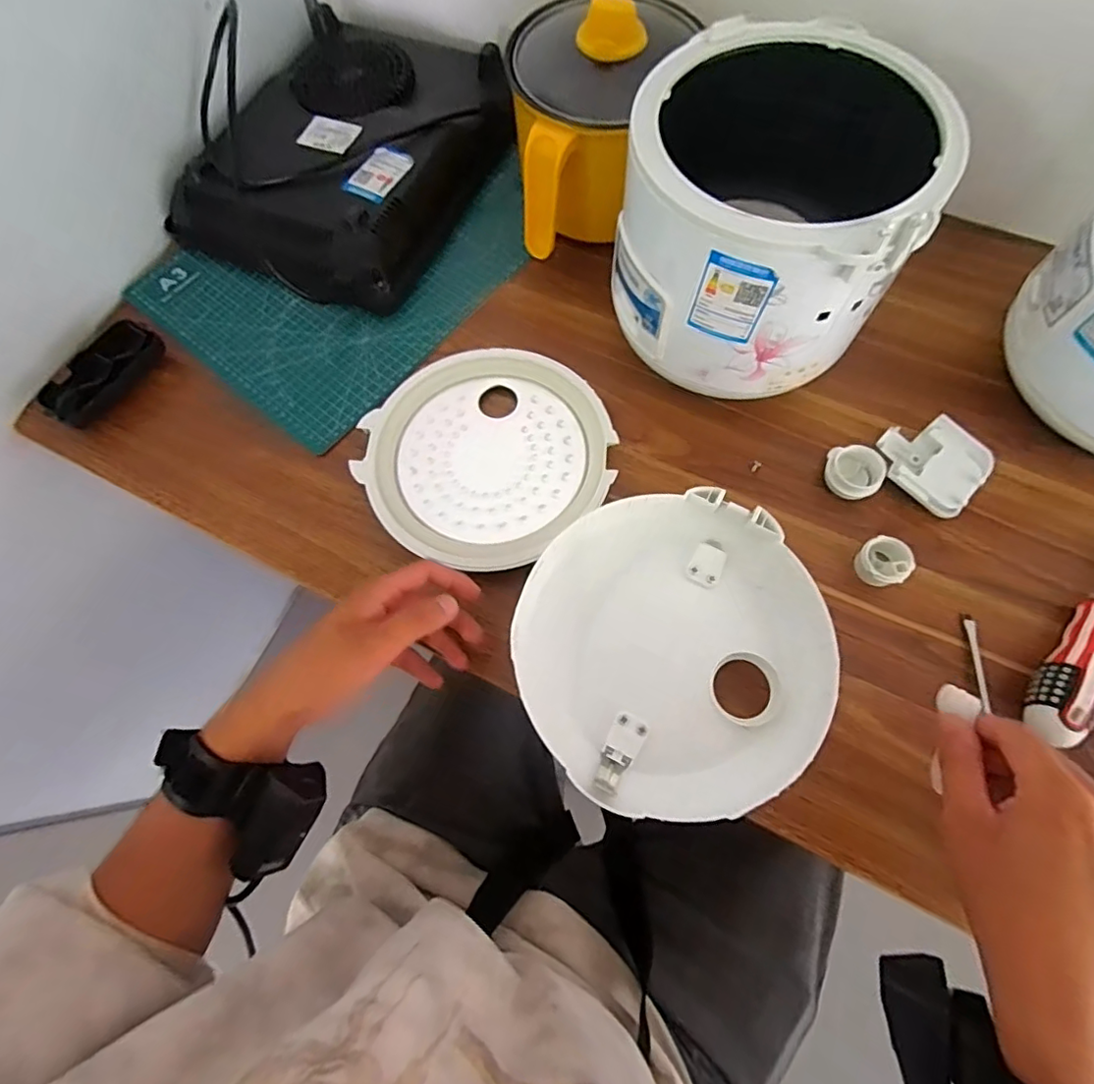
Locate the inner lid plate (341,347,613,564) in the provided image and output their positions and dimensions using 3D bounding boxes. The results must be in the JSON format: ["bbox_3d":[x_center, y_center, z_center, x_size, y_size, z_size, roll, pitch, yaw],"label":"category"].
[{"bbox_3d":[-0.050,-0.076,0.468,0.192,0.026,0.187,0,67,1],"label":"inner lid plate"}]

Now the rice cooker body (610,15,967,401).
[{"bbox_3d":[0.159,-0.240,0.422,0.200,0.150,0.207,14,67,7],"label":"rice cooker body"}]

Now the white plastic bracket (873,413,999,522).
[{"bbox_3d":[0.312,-0.066,0.454,0.078,0.016,0.070,41,73,17],"label":"white plastic bracket"}]

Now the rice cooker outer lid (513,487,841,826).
[{"bbox_3d":[0.083,0.073,0.382,0.196,0.052,0.201,-6,67,-2],"label":"rice cooker outer lid"}]

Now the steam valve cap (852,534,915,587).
[{"bbox_3d":[0.252,0.015,0.421,0.030,0.026,0.036,-28,69,-11],"label":"steam valve cap"}]

